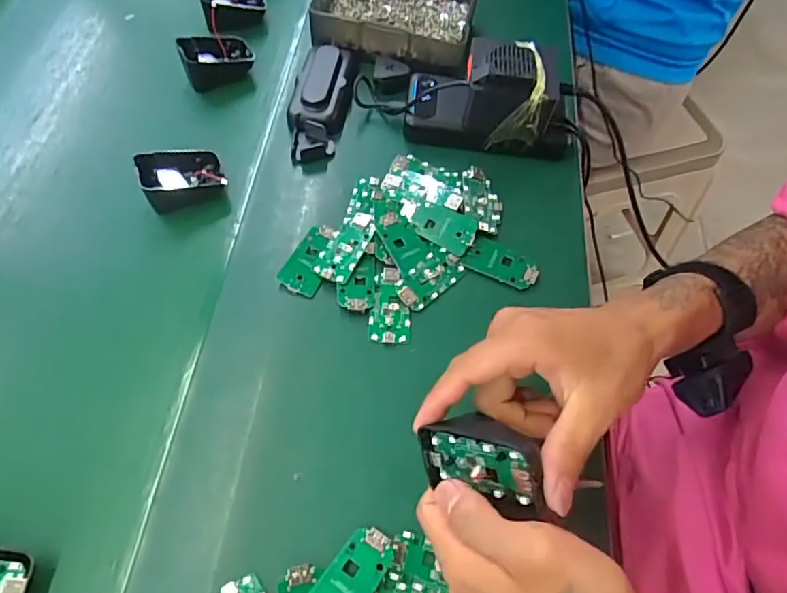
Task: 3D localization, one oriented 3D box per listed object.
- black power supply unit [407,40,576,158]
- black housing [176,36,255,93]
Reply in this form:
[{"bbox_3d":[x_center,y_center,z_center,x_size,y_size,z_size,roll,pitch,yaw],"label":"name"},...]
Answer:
[{"bbox_3d":[0.090,-0.187,0.479,0.155,0.069,0.069,11,59,4],"label":"black power supply unit"},{"bbox_3d":[-0.176,-0.238,0.534,0.070,0.043,0.041,-20,62,-15],"label":"black housing"}]

